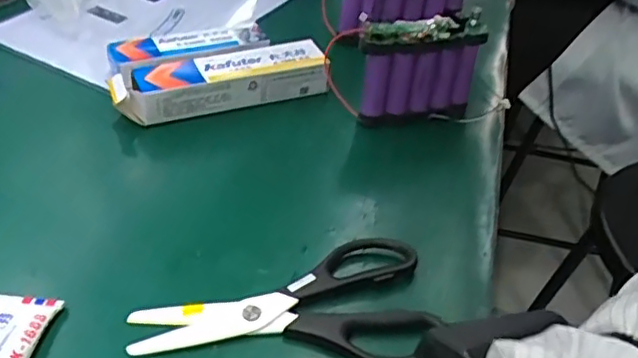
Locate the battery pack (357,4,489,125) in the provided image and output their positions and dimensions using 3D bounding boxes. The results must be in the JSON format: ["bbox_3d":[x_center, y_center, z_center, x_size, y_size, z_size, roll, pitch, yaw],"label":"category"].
[{"bbox_3d":[0.088,-0.091,0.540,0.110,0.104,0.026,-6,41,-14],"label":"battery pack"}]

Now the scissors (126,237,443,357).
[{"bbox_3d":[-0.021,0.082,0.383,0.182,0.018,0.095,-3,41,-10],"label":"scissors"}]

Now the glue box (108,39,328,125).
[{"bbox_3d":[-0.089,-0.088,0.556,0.186,0.047,0.048,-11,43,-19],"label":"glue box"}]

